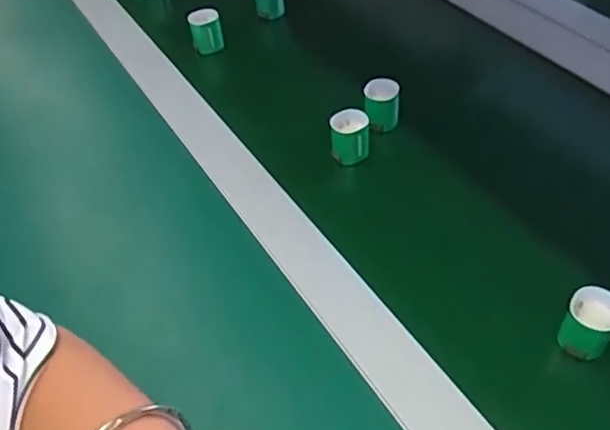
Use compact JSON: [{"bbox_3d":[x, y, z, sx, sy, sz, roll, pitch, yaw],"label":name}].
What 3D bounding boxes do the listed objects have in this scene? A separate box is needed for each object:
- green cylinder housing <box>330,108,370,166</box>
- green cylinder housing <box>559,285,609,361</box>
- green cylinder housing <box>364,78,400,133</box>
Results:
[{"bbox_3d":[0.037,-0.065,0.501,0.031,0.037,0.027,-3,49,3],"label":"green cylinder housing"},{"bbox_3d":[0.175,0.065,0.372,0.029,0.037,0.031,-3,49,3],"label":"green cylinder housing"},{"bbox_3d":[0.066,-0.094,0.523,0.029,0.042,0.022,1,49,6],"label":"green cylinder housing"}]

